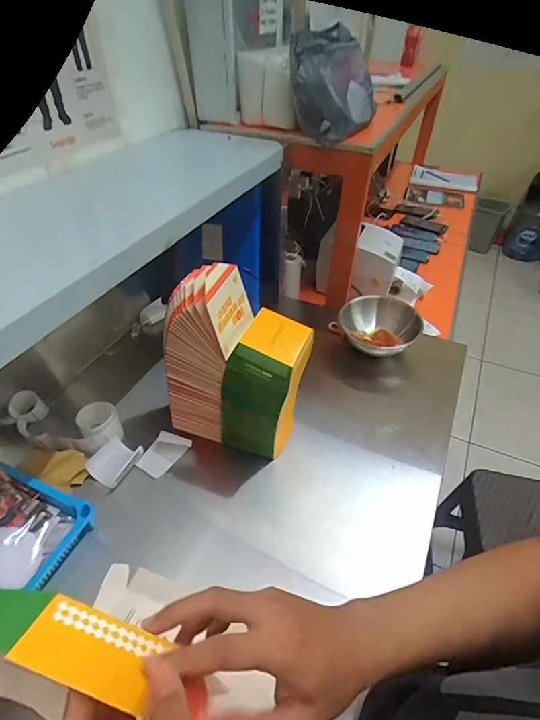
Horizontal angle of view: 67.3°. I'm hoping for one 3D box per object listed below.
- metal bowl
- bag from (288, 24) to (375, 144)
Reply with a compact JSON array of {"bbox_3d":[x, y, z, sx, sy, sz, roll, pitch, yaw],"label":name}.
[{"bbox_3d":[0.264,-0.080,0.982,0.167,0.103,0.168,1,43,-1],"label":"metal bowl"},{"bbox_3d":[0.129,-0.544,0.810,0.124,0.164,0.172,28,49,26],"label":"bag"}]

